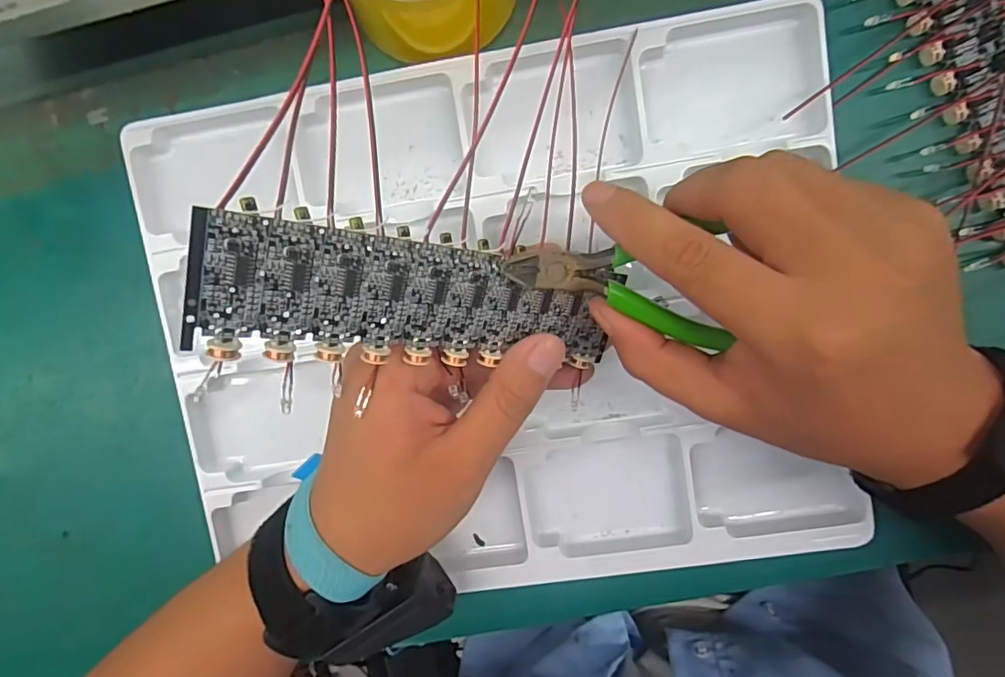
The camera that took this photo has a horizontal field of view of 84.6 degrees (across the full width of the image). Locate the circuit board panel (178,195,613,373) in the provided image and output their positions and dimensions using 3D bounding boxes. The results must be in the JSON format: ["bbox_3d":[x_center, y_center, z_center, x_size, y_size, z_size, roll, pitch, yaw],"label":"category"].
[{"bbox_3d":[-0.023,-0.012,0.198,0.156,0.004,0.044,3,110,-34],"label":"circuit board panel"}]

